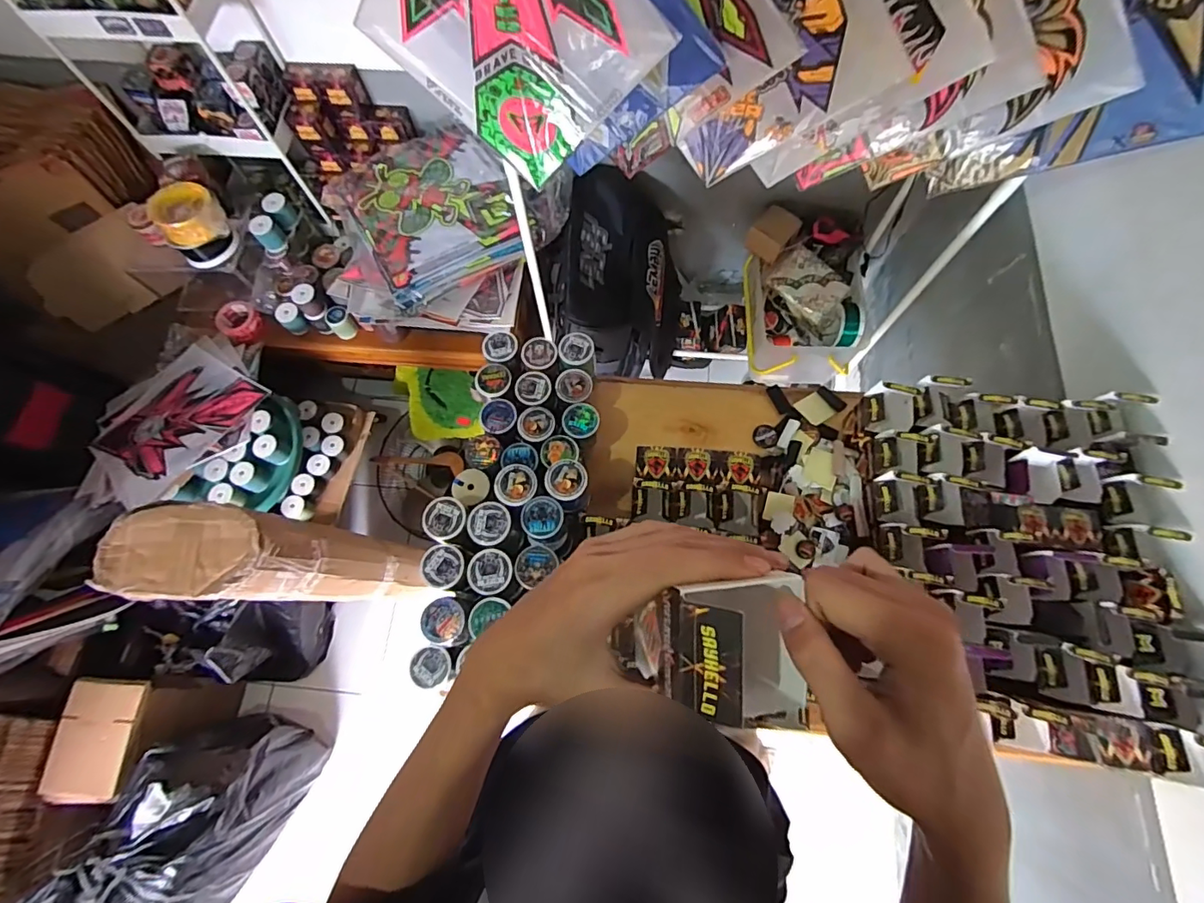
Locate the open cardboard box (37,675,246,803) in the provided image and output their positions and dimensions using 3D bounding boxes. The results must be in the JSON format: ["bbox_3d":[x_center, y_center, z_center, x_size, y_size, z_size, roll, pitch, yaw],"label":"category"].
[{"bbox_3d":[-1.131,0.702,1.325,0.201,0.322,0.250,0,70,2],"label":"open cardboard box"}]

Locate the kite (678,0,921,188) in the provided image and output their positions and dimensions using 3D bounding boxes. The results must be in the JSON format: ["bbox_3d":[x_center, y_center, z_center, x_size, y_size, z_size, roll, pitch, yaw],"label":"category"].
[{"bbox_3d":[0.205,-0.577,0.761,0.340,0.340,0.022,-6,63,48],"label":"kite"}]

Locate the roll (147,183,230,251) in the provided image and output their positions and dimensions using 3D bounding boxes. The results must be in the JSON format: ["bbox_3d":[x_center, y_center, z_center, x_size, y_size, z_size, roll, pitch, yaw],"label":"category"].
[{"bbox_3d":[-0.927,-0.526,1.184,0.130,0.090,0.130,-1,70,2],"label":"roll"}]

